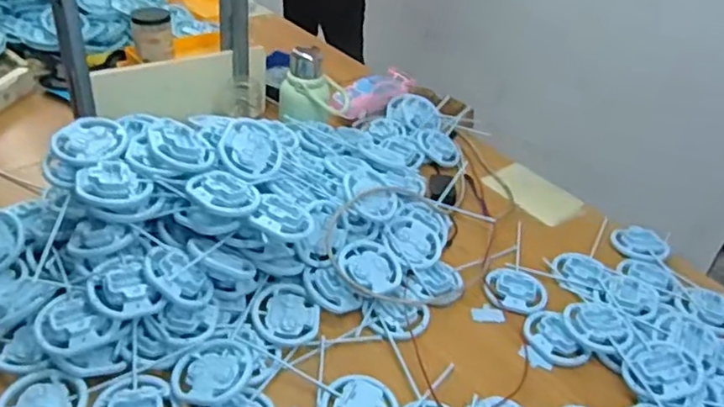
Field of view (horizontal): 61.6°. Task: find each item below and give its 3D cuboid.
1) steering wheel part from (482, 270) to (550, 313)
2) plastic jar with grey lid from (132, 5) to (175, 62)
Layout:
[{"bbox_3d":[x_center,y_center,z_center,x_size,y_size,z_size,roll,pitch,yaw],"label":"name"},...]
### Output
[{"bbox_3d":[0.258,0.146,1.017,0.103,0.017,0.089,18,37,14],"label":"steering wheel part"},{"bbox_3d":[-0.456,-0.371,1.328,0.081,0.096,0.074,-7,38,-20],"label":"plastic jar with grey lid"}]

